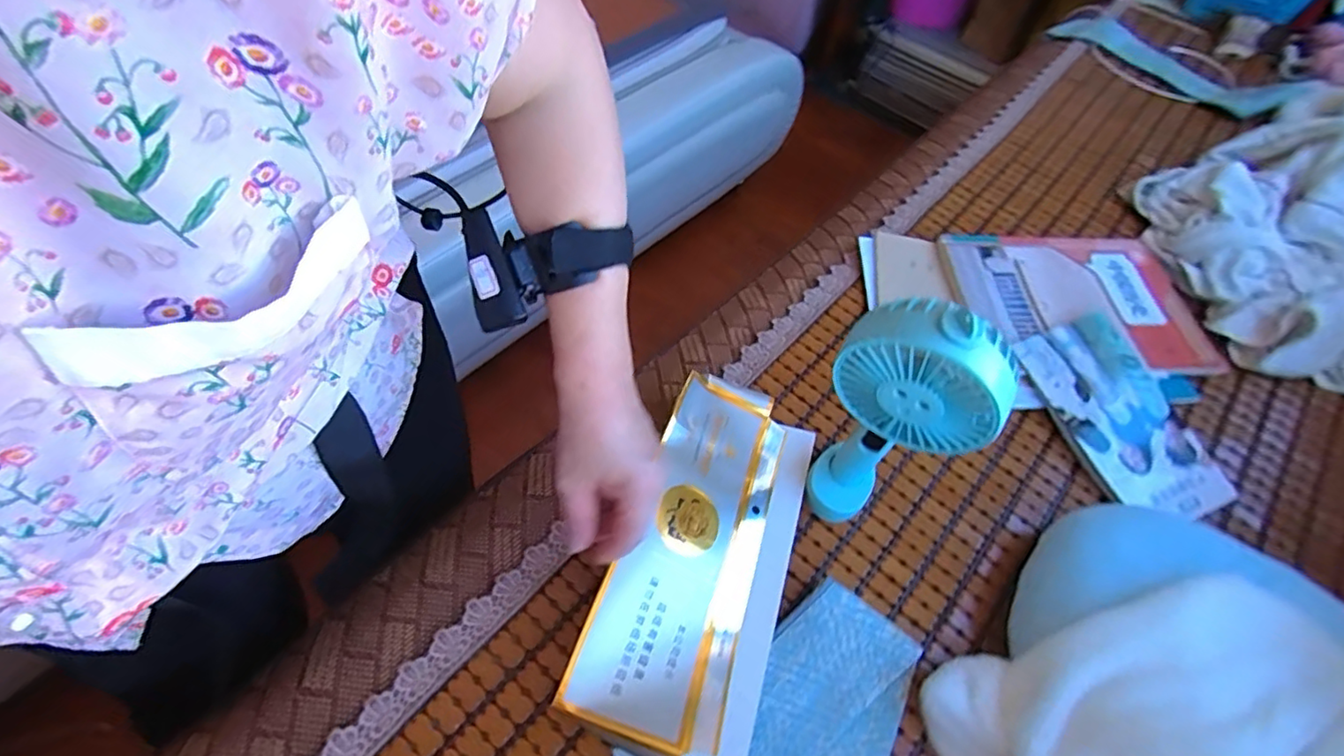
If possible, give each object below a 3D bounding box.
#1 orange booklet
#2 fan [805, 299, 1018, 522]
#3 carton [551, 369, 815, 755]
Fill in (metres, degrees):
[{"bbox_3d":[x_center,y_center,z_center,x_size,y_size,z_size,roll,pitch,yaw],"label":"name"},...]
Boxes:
[{"bbox_3d":[0.444,-0.086,0.659,0.269,0.015,0.183,2,58,-3],"label":"orange booklet"},{"bbox_3d":[0.152,0.040,0.431,0.052,0.236,0.096,-34,64,-23],"label":"fan"},{"bbox_3d":[0.031,0.132,0.472,0.135,0.020,0.293,29,54,-10],"label":"carton"}]

